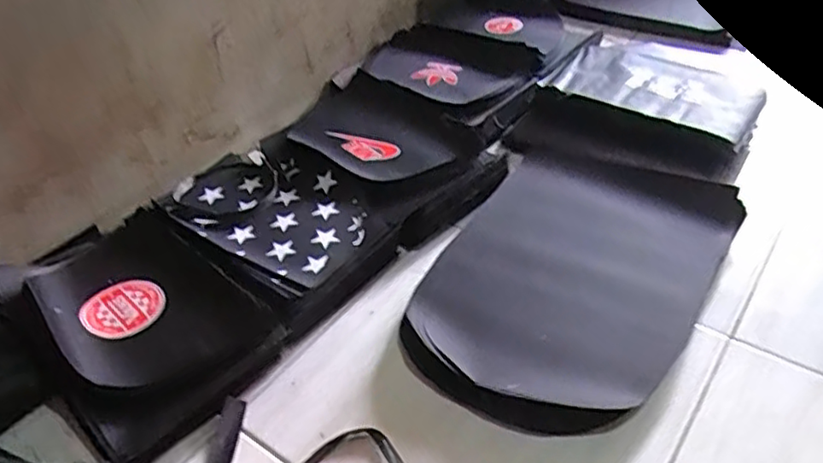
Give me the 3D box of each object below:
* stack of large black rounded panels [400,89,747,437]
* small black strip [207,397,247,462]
[{"bbox_3d":[0.215,0.016,0.804,0.317,0.070,0.524,16,45,24],"label":"stack of large black rounded panels"},{"bbox_3d":[-0.195,0.219,0.663,0.027,0.006,0.099,-1,41,6],"label":"small black strip"}]

